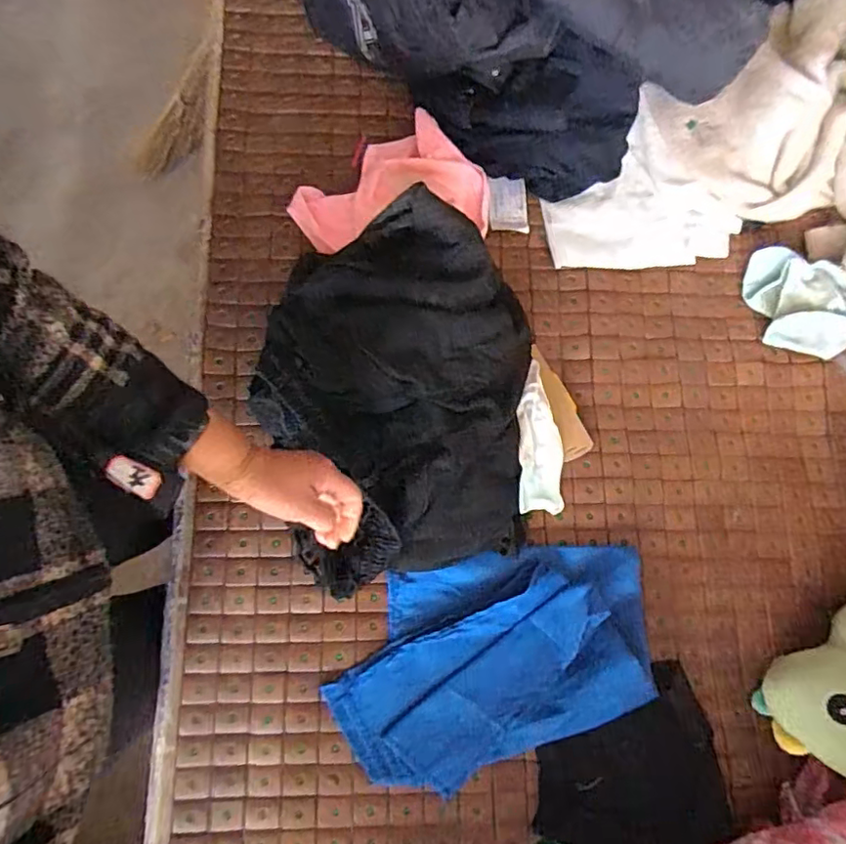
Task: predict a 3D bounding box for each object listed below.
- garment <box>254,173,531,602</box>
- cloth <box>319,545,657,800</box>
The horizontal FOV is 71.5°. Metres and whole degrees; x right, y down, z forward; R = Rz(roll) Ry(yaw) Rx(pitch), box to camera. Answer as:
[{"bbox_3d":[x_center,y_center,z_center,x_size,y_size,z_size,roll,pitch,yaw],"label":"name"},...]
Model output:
[{"bbox_3d":[-0.029,-0.034,0.644,0.285,0.115,0.387,-8,78,-2],"label":"garment"},{"bbox_3d":[0.079,0.261,0.653,0.355,0.034,0.213,-14,79,-3],"label":"cloth"}]

